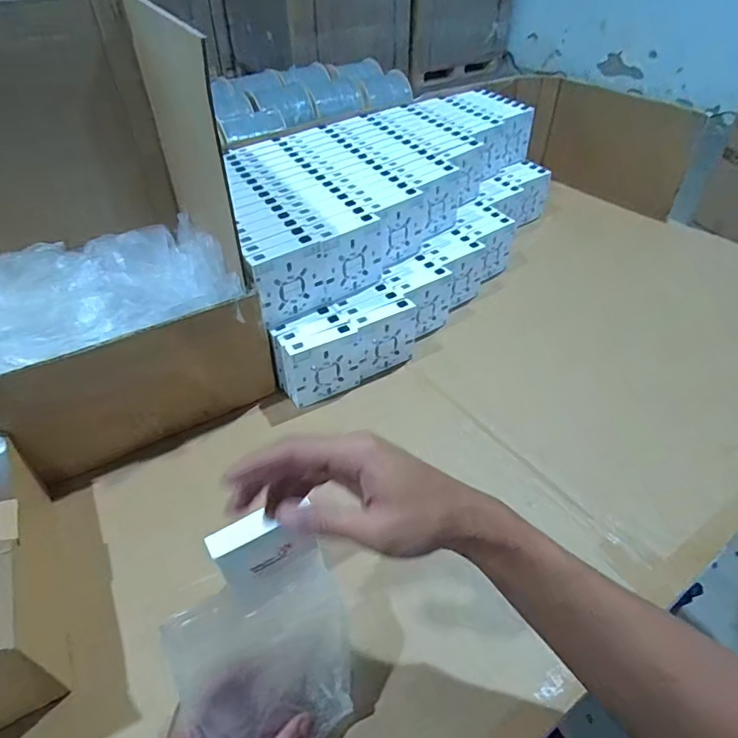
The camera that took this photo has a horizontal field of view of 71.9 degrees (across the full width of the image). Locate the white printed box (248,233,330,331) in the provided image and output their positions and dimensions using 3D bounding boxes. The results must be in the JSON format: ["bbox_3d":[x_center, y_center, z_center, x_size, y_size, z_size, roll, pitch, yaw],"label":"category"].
[{"bbox_3d":[-0.090,-0.101,0.585,0.089,0.085,0.022,-28,50,-26],"label":"white printed box"}]

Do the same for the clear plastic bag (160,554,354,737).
[{"bbox_3d":[-0.063,0.204,0.341,0.114,0.113,0.010,-18,6,-28],"label":"clear plastic bag"}]

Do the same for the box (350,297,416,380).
[{"bbox_3d":[0.021,-0.042,0.639,0.089,0.076,0.024,-25,49,-24],"label":"box"}]

